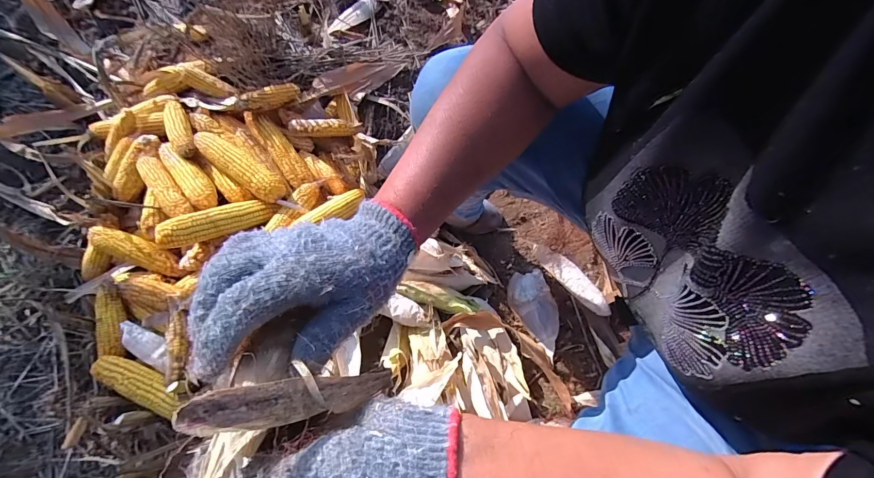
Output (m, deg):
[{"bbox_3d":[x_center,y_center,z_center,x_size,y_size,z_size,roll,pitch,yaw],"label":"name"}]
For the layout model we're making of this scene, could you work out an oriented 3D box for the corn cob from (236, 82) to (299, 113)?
[{"bbox_3d":[-0.378,-0.319,0.843,0.038,0.039,0.147,40,49,13],"label":"corn cob"}]

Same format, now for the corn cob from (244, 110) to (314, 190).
[{"bbox_3d":[-0.348,-0.199,0.819,0.056,0.040,0.212,-37,75,-13],"label":"corn cob"}]

